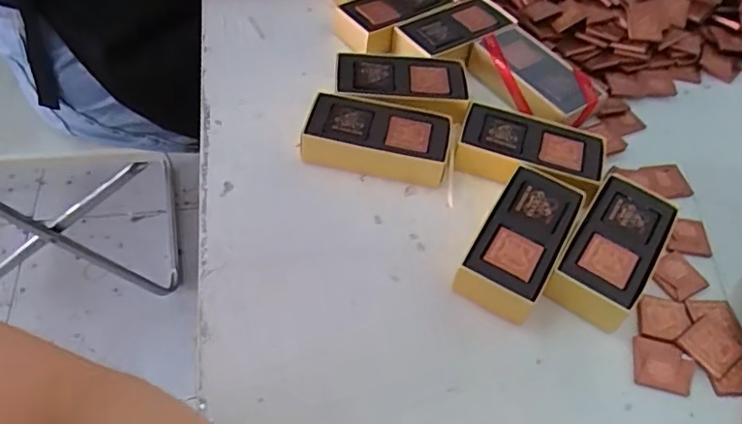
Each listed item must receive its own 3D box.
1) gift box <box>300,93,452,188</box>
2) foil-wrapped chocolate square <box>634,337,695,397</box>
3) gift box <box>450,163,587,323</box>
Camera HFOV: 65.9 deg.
[{"bbox_3d":[0.006,-0.058,0.466,0.113,0.034,0.064,12,52,5],"label":"gift box"},{"bbox_3d":[0.194,0.102,0.380,0.038,0.004,0.034,14,52,6],"label":"foil-wrapped chocolate square"},{"bbox_3d":[0.109,0.022,0.413,0.056,0.031,0.115,27,55,16],"label":"gift box"}]

